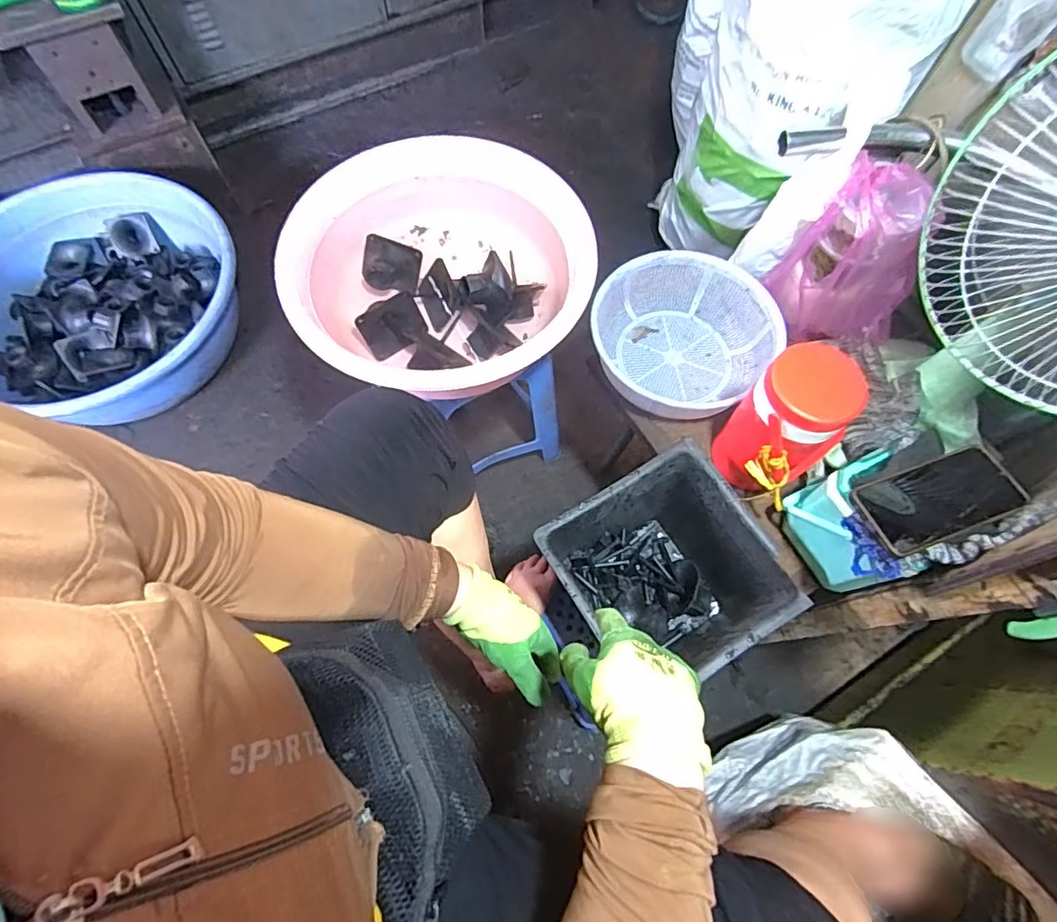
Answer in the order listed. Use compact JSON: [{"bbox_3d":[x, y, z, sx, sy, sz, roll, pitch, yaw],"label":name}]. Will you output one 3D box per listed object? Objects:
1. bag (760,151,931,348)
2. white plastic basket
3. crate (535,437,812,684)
[{"bbox_3d":[0.457,-0.269,0.768,0.128,0.217,0.150,-17,69,-9],"label":"bag"},{"bbox_3d":[0.224,-0.190,0.822,0.241,0.086,0.262,1,68,-2],"label":"white plastic basket"},{"bbox_3d":[0.172,0.159,0.747,0.234,0.215,0.239,-31,72,-13],"label":"crate"}]

